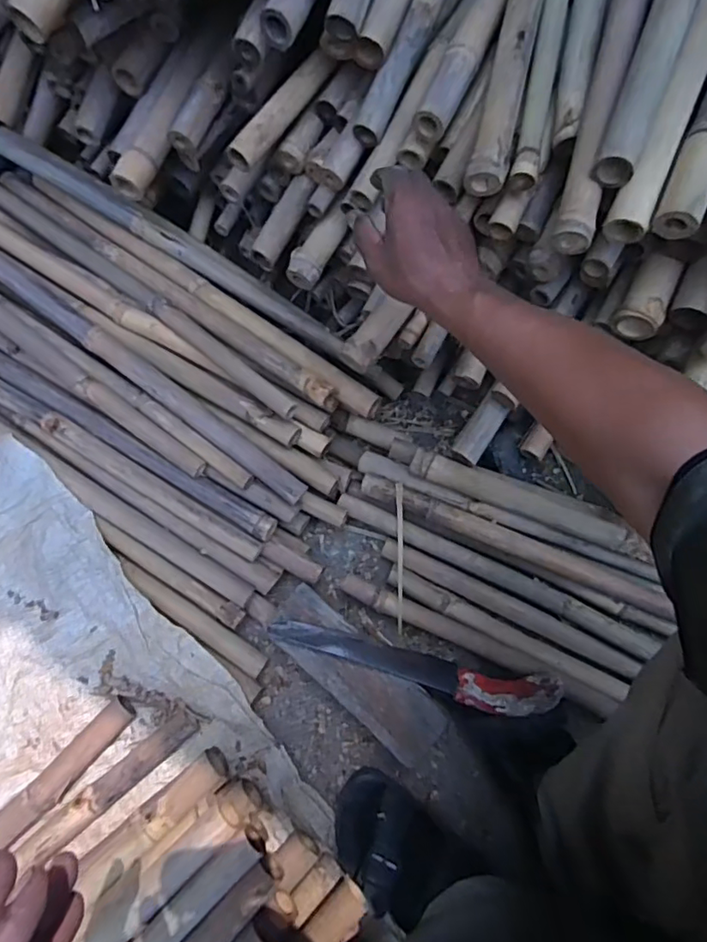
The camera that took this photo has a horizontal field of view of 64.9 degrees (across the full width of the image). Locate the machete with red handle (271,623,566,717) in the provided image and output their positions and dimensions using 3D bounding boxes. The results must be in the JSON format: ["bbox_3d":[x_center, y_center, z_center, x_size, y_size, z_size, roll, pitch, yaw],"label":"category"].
[{"bbox_3d":[0.072,0.236,0.658,0.342,0.021,0.052,10,74,4],"label":"machete with red handle"}]

